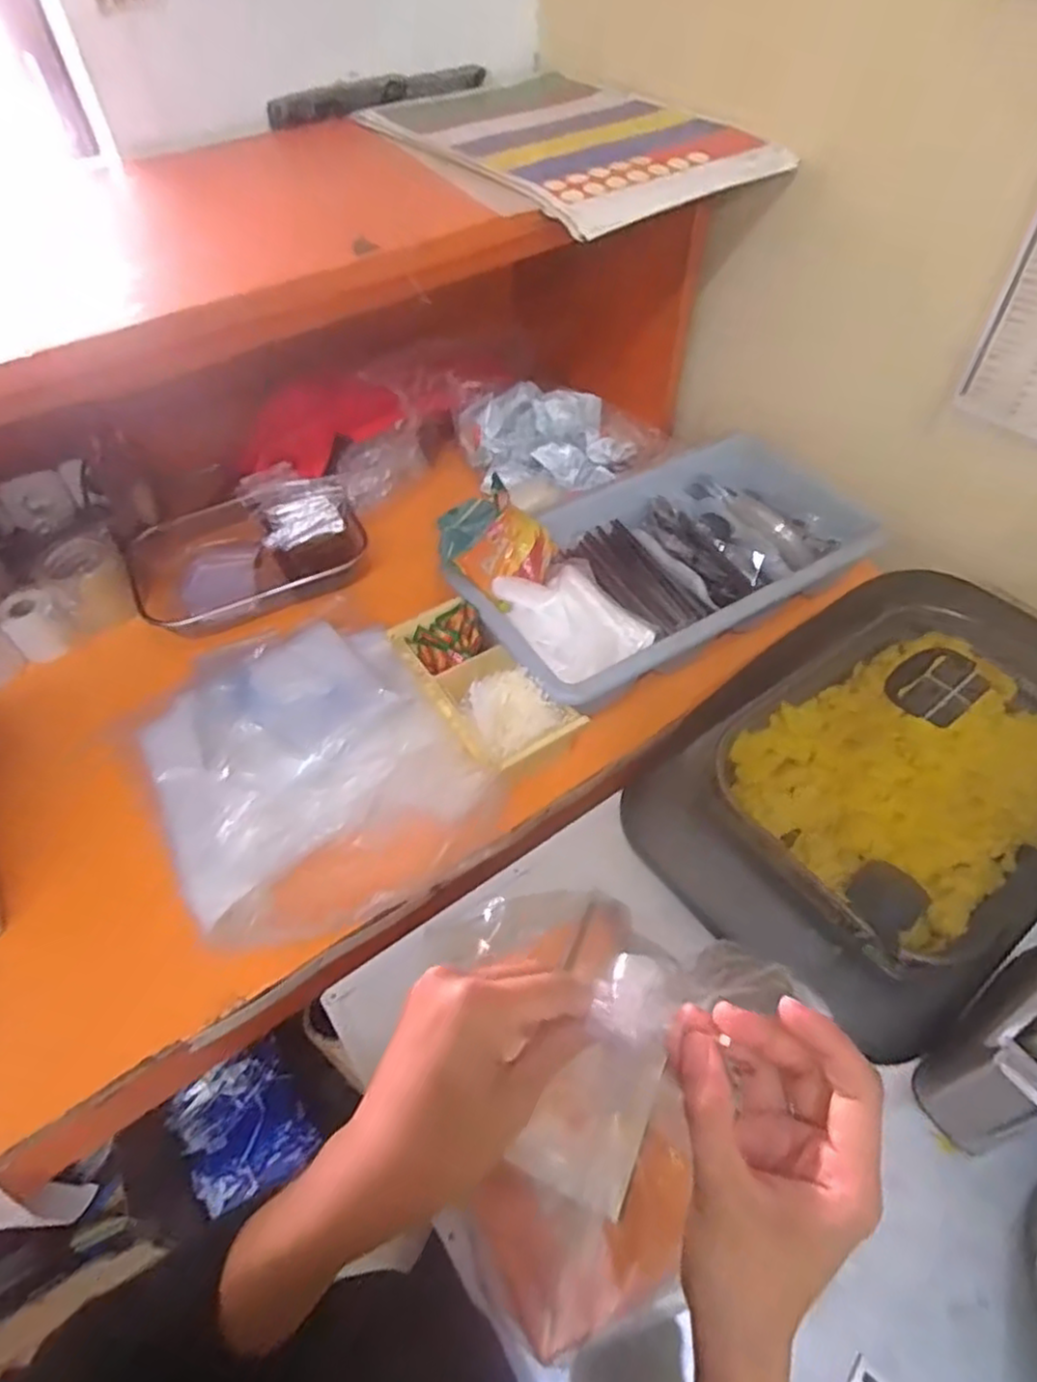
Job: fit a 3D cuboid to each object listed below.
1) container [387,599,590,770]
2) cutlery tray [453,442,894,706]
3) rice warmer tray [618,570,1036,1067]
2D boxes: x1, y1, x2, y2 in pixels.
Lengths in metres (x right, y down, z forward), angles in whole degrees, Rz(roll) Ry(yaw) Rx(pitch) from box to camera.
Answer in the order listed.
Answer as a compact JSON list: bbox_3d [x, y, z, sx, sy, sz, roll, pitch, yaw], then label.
[{"bbox_3d":[-0.045,-0.014,0.732,0.106,0.059,0.232,-32,57,-21],"label":"container"},{"bbox_3d":[0.176,-0.168,0.838,0.495,0.072,0.290,-26,55,-18],"label":"cutlery tray"},{"bbox_3d":[0.359,0.067,0.667,0.468,0.120,0.334,-36,58,-23],"label":"rice warmer tray"}]

